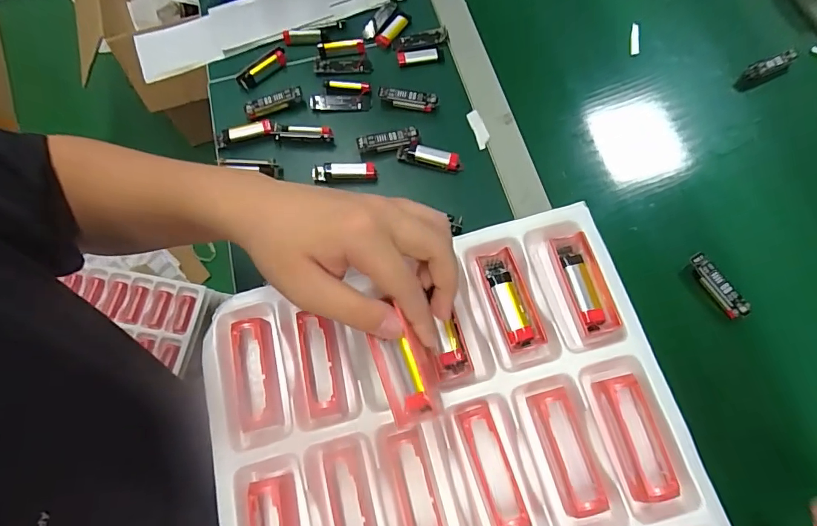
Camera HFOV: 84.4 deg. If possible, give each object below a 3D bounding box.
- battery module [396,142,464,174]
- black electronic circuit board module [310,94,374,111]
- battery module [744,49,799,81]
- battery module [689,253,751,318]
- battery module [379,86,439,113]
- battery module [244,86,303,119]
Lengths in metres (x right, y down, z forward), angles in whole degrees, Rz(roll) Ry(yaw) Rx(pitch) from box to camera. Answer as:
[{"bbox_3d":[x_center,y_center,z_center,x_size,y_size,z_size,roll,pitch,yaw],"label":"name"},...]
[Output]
[{"bbox_3d":[0.024,-0.113,0.488,0.071,0.022,0.020,16,71,7],"label":"battery module"},{"bbox_3d":[-0.078,-0.186,0.520,0.071,0.008,0.016,-1,69,1],"label":"black electronic circuit board module"},{"bbox_3d":[0.425,-0.229,0.529,0.063,0.024,0.015,-21,70,-6],"label":"battery module"},{"bbox_3d":[0.298,0.021,0.434,0.015,0.015,0.068,-27,71,-8],"label":"battery module"},{"bbox_3d":[0.000,-0.187,0.516,0.067,0.017,0.017,11,70,6],"label":"battery module"},{"bbox_3d":[-0.155,-0.186,0.516,0.066,0.014,0.019,-24,71,-7],"label":"battery module"}]

